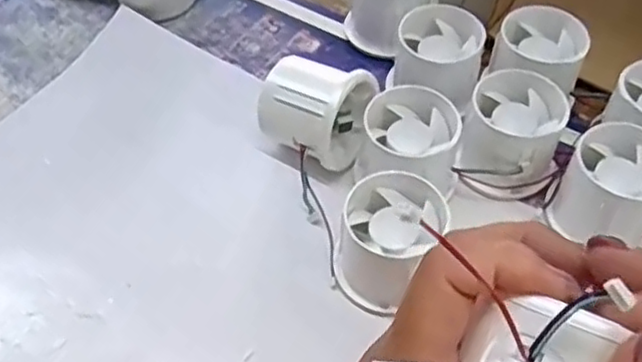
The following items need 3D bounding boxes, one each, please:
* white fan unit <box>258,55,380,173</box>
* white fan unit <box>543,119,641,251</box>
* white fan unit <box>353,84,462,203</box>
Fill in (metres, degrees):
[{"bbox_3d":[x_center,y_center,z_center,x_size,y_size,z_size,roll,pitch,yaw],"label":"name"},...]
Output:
[{"bbox_3d":[-0.004,-0.037,0.394,0.056,0.059,0.047,19,56,15],"label":"white fan unit"},{"bbox_3d":[0.154,0.006,0.363,0.052,0.048,0.056,31,59,22],"label":"white fan unit"},{"bbox_3d":[0.048,-0.017,0.378,0.055,0.046,0.054,-1,53,1],"label":"white fan unit"}]

